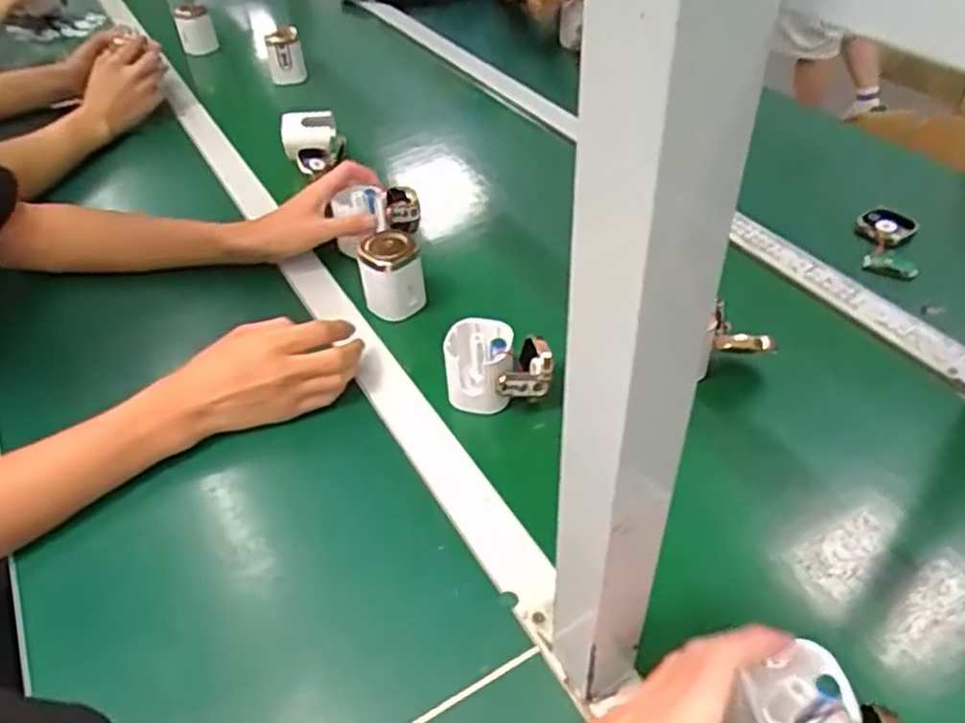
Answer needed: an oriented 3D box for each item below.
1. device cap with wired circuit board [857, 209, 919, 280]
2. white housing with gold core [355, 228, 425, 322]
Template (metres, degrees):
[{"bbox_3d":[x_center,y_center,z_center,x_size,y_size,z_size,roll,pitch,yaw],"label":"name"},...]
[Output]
[{"bbox_3d":[0.433,-0.127,0.783,0.056,0.024,0.097,13,44,18],"label":"device cap with wired circuit board"},{"bbox_3d":[-0.091,-0.087,0.733,0.059,0.070,0.060,-8,41,-6],"label":"white housing with gold core"}]

